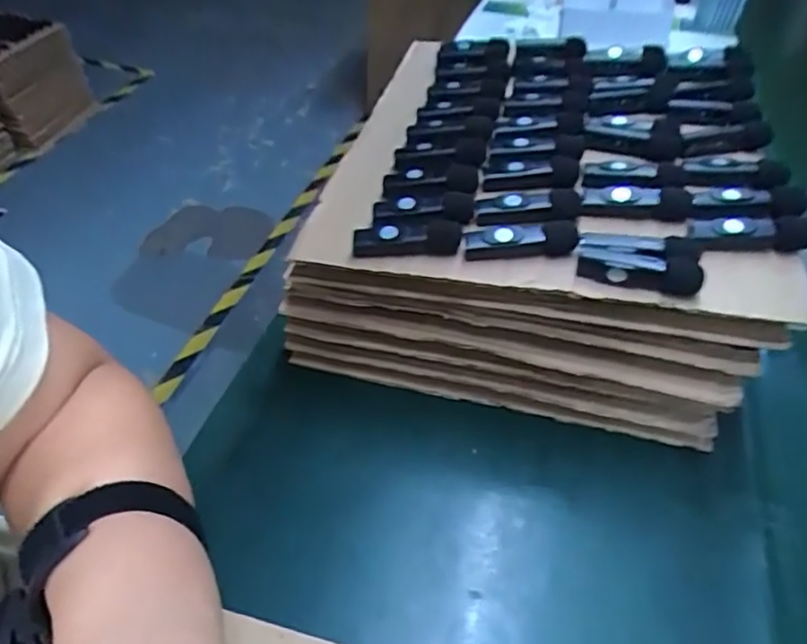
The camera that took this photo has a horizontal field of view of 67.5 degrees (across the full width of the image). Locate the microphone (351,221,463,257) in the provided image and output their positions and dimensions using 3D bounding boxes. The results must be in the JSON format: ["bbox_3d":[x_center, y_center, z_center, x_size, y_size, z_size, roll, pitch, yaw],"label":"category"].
[{"bbox_3d":[0.002,-0.050,0.360,0.062,0.018,0.013,0,46,-4],"label":"microphone"}]

